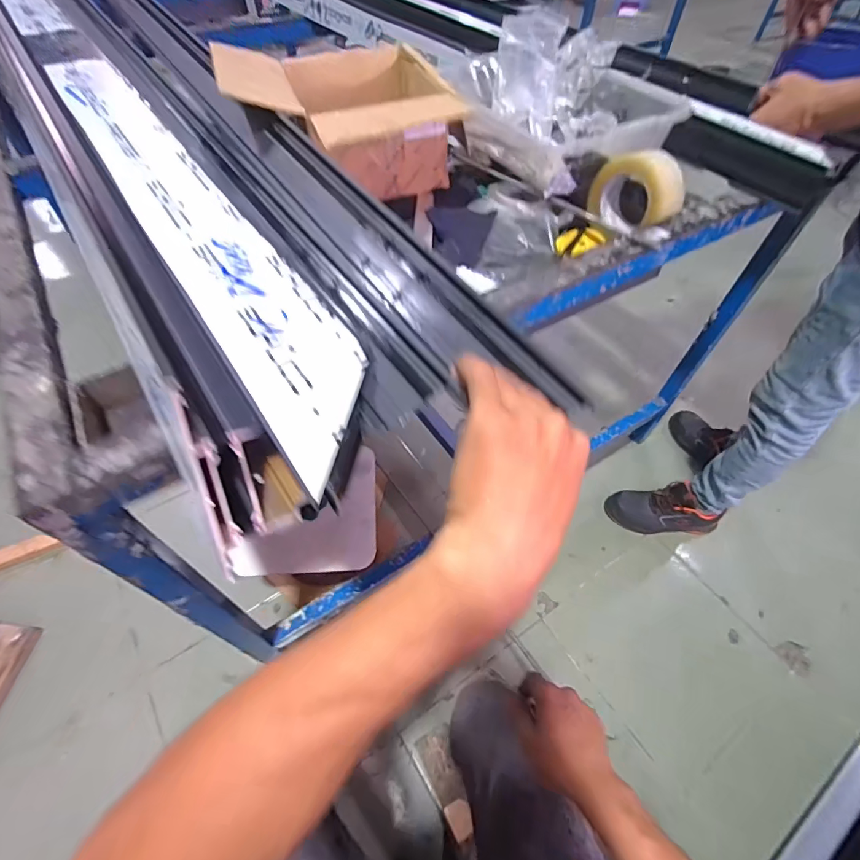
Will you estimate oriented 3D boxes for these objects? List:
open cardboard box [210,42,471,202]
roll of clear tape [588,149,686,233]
[{"bbox_3d":[-0.142,-0.498,0.697,0.307,0.147,0.256,-12,54,-11],"label":"open cardboard box"},{"bbox_3d":[0.302,-0.338,0.647,0.067,0.099,0.120,-27,58,-20],"label":"roll of clear tape"}]

